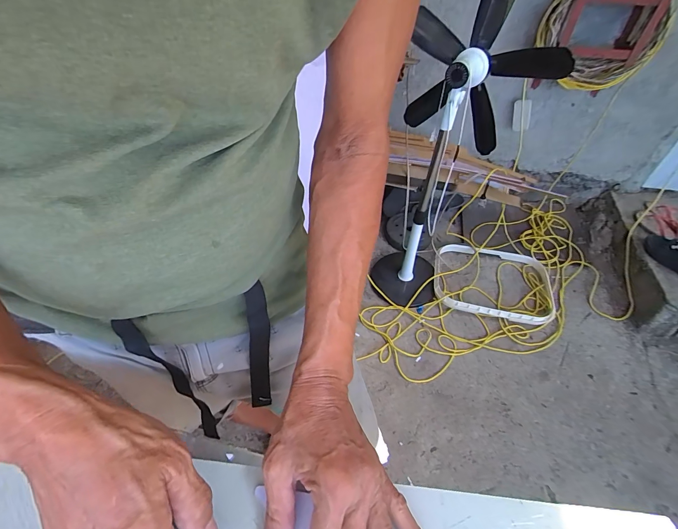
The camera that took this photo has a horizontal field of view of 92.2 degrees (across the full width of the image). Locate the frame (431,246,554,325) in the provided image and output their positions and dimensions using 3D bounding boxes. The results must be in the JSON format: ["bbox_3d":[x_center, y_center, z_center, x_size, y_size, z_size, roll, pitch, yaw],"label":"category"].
[{"bbox_3d":[0.621,0.067,1.333,0.459,0.057,0.346,9,48,8],"label":"frame"}]

